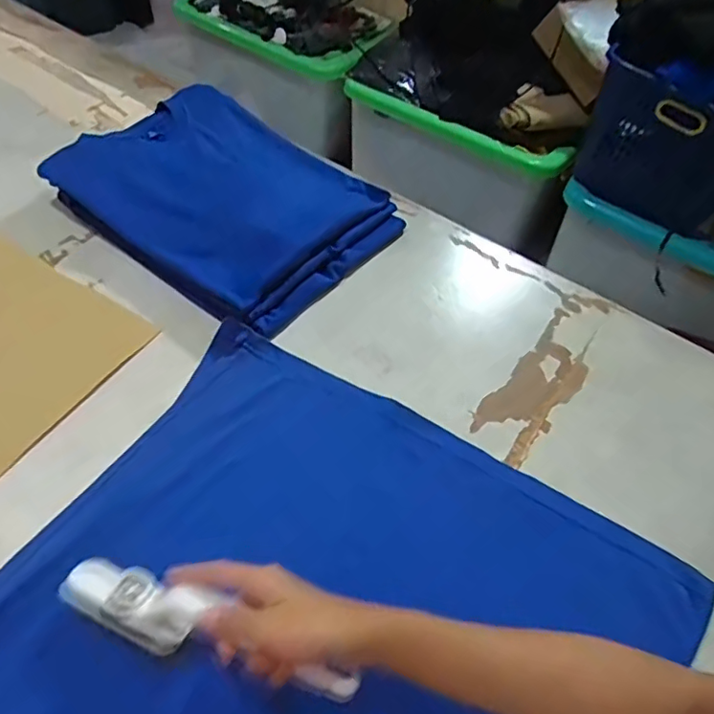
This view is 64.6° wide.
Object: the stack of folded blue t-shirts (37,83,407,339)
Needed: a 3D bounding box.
[{"bbox_3d":[-0.163,-0.201,0.706,0.372,0.051,0.278,34,55,20],"label":"stack of folded blue t-shirts"}]

